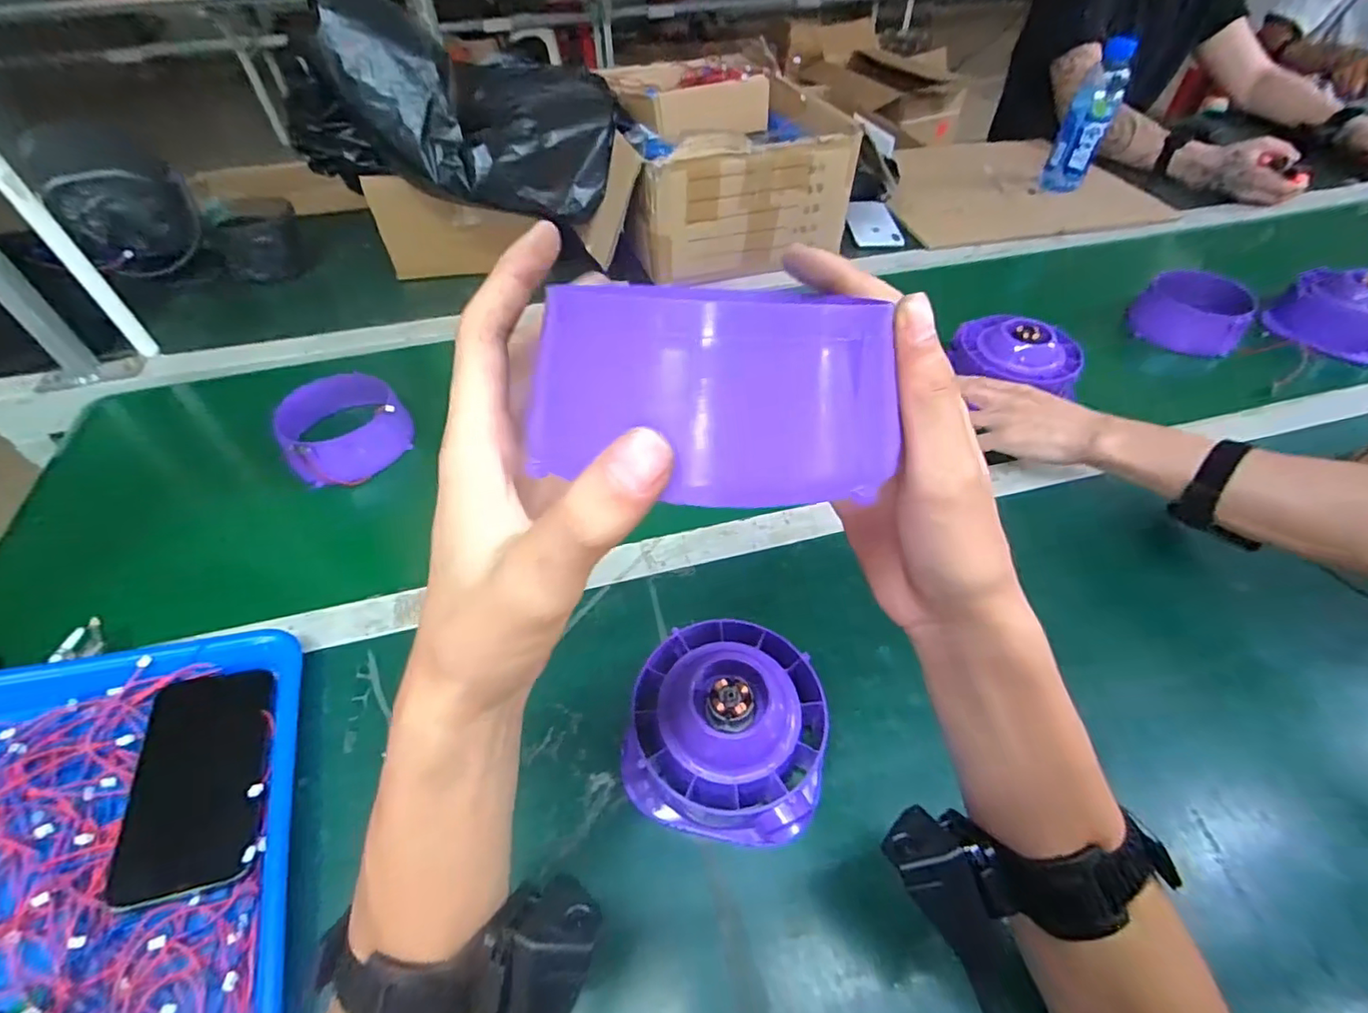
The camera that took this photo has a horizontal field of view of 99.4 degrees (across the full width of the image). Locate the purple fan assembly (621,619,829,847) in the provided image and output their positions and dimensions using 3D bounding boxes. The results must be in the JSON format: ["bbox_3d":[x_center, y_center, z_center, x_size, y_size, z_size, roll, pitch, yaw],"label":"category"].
[{"bbox_3d":[0.030,0.147,0.398,0.131,0.063,0.134,7,51,6],"label":"purple fan assembly"}]

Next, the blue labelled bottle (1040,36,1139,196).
[{"bbox_3d":[0.664,-0.639,0.958,0.070,0.198,0.078,16,52,15],"label":"blue labelled bottle"}]

